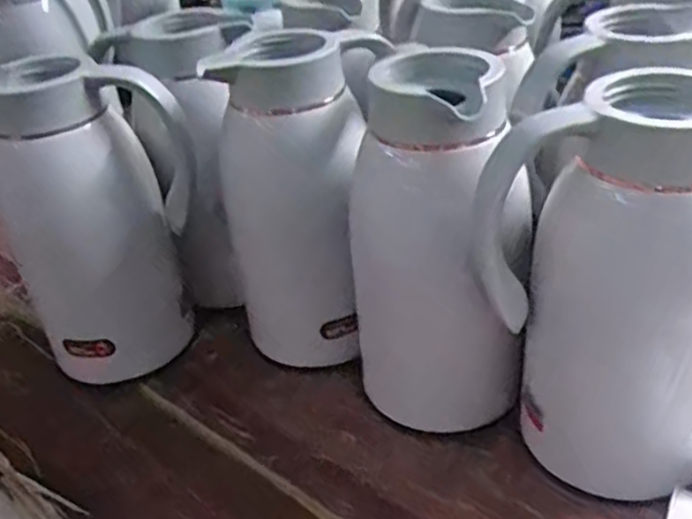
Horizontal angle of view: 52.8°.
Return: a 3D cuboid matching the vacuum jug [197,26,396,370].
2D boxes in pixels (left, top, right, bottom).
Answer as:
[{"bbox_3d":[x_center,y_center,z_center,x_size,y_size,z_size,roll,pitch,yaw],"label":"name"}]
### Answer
[{"bbox_3d":[-0.034,-0.046,0.595,0.126,0.255,0.143,3,35,15],"label":"vacuum jug"}]

